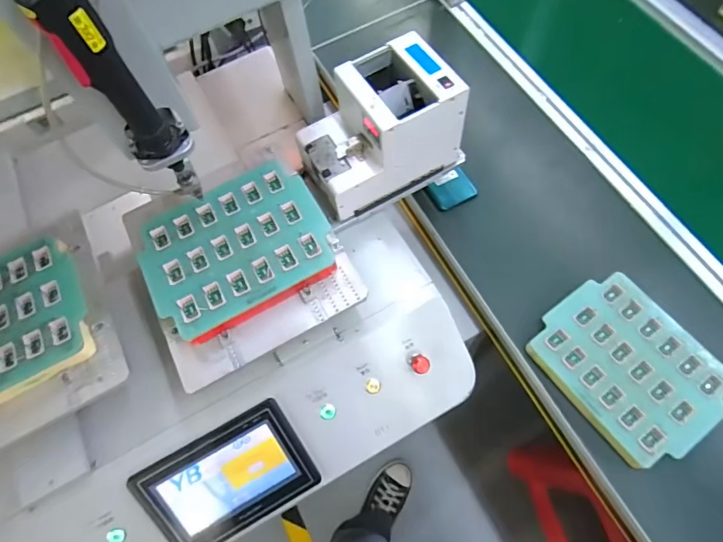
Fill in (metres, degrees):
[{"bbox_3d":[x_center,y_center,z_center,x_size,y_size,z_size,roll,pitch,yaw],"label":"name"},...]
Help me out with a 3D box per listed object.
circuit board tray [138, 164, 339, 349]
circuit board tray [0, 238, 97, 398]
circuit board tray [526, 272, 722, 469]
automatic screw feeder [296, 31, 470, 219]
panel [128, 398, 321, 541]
[{"bbox_3d":[-0.156,-0.029,0.560,0.224,0.032,0.172,-28,66,-10],"label":"circuit board tray"},{"bbox_3d":[-0.450,0.069,0.531,0.222,0.026,0.175,-26,66,-9],"label":"circuit board tray"},{"bbox_3d":[0.362,0.132,0.607,0.175,0.047,0.224,-33,67,-12],"label":"circuit board tray"},{"bbox_3d":[0.023,-0.190,0.625,0.198,0.171,0.132,-29,67,-10],"label":"automatic screw feeder"},{"bbox_3d":[-0.171,0.273,0.577,0.199,0.020,0.147,-28,106,-9],"label":"panel"}]

